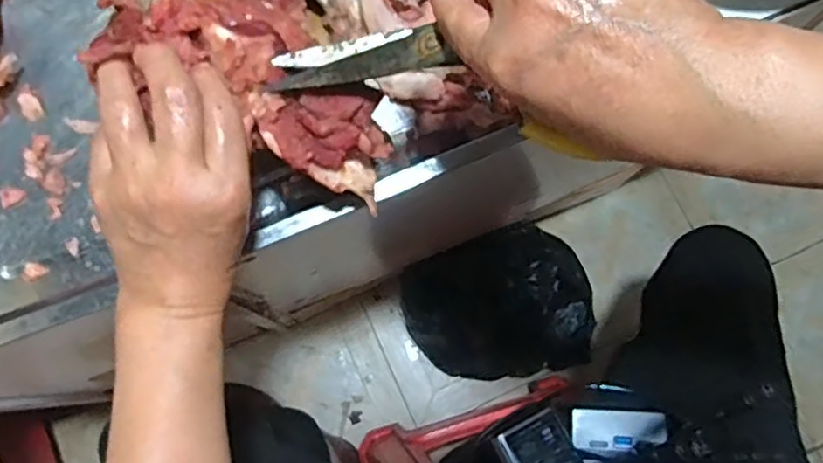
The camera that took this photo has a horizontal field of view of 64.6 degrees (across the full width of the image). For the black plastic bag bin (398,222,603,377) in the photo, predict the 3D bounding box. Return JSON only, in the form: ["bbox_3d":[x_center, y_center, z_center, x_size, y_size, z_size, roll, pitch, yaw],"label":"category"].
[{"bbox_3d":[0.151,0.121,1.060,0.318,0.131,0.234,-13,80,-4],"label":"black plastic bag bin"}]

